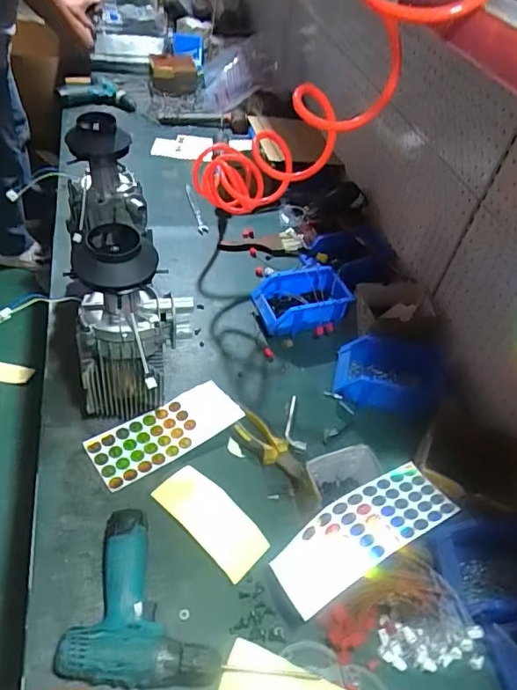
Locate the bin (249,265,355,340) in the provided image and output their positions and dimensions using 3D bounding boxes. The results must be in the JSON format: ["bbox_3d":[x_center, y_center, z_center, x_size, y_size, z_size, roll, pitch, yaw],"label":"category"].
[{"bbox_3d":[0.088,-0.090,1.070,0.181,0.064,0.134,-7,48,-15],"label":"bin"}]

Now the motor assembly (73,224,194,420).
[{"bbox_3d":[-0.186,-0.004,0.769,0.141,0.324,0.115,14,46,5],"label":"motor assembly"}]

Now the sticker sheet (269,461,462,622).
[{"bbox_3d":[0.140,0.247,0.690,0.256,0.031,0.093,-24,52,-23],"label":"sticker sheet"}]

